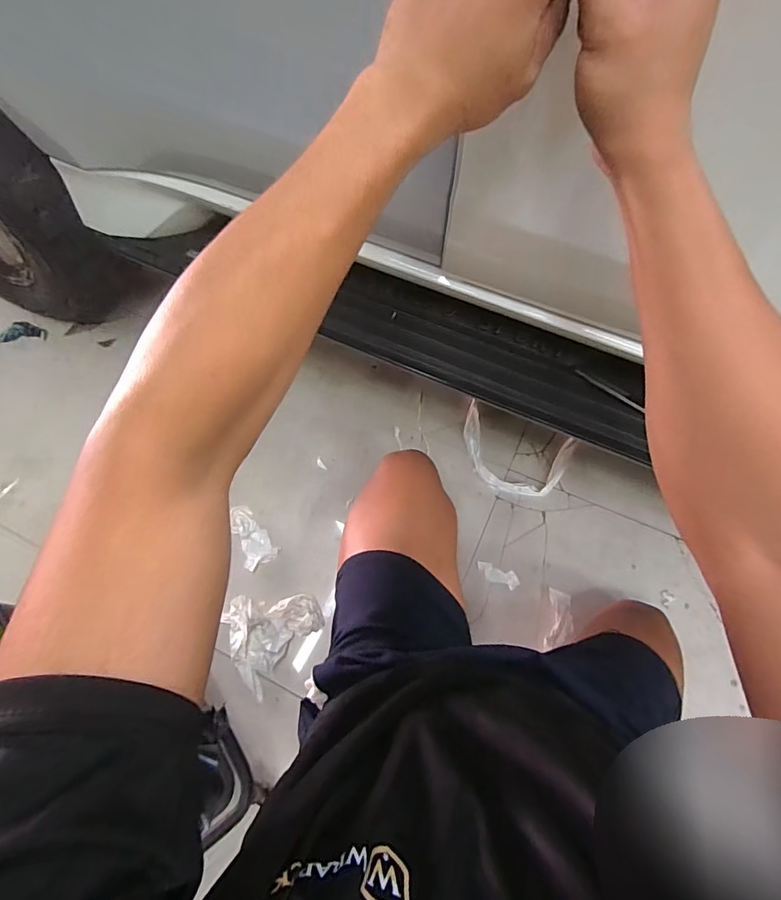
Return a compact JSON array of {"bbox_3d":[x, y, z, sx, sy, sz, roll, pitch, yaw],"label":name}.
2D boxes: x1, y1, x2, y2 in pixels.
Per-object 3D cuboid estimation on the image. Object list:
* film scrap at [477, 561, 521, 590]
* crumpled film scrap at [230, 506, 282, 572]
[{"bbox_3d":[0.220,0.257,0.940,0.087,0.004,0.035,21,67,11],"label":"film scrap"},{"bbox_3d":[-0.296,0.183,0.980,0.069,0.026,0.137,-28,67,-11],"label":"crumpled film scrap"}]

